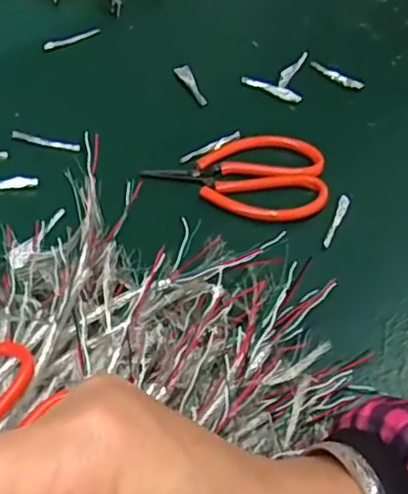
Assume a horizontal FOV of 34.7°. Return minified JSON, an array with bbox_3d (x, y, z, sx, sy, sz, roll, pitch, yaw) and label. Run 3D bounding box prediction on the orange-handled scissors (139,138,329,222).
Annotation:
[{"bbox_3d":[0.021,-0.044,0.412,0.112,0.014,0.063,7,51,-1],"label":"orange-handled scissors"}]

